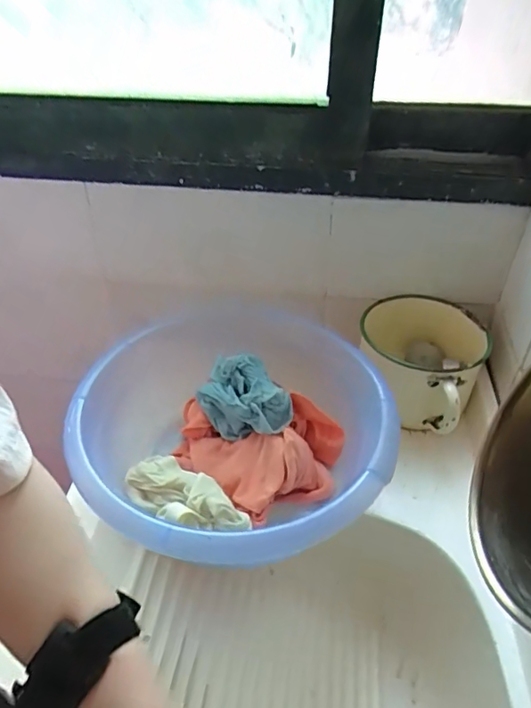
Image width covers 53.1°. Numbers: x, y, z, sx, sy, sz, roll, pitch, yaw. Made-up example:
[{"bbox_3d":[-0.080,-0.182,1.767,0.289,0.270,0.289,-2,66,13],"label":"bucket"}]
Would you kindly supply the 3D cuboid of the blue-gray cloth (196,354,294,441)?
[{"bbox_3d":[-0.024,0.047,0.579,0.109,0.066,0.062,31,49,31],"label":"blue-gray cloth"}]

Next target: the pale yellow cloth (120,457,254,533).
[{"bbox_3d":[-0.077,0.139,0.510,0.137,0.035,0.054,28,48,29],"label":"pale yellow cloth"}]

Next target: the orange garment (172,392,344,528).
[{"bbox_3d":[-0.017,0.096,0.581,0.185,0.060,0.137,24,46,26],"label":"orange garment"}]

